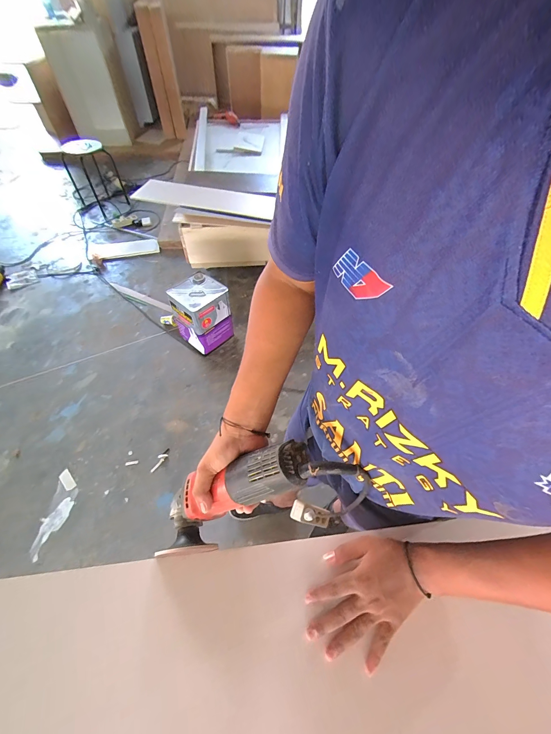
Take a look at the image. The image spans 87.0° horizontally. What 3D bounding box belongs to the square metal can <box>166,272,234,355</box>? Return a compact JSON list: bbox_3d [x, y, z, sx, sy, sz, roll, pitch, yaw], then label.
[{"bbox_3d":[-0.396,-0.286,1.581,0.237,0.310,0.242,39,62,23],"label":"square metal can"}]

